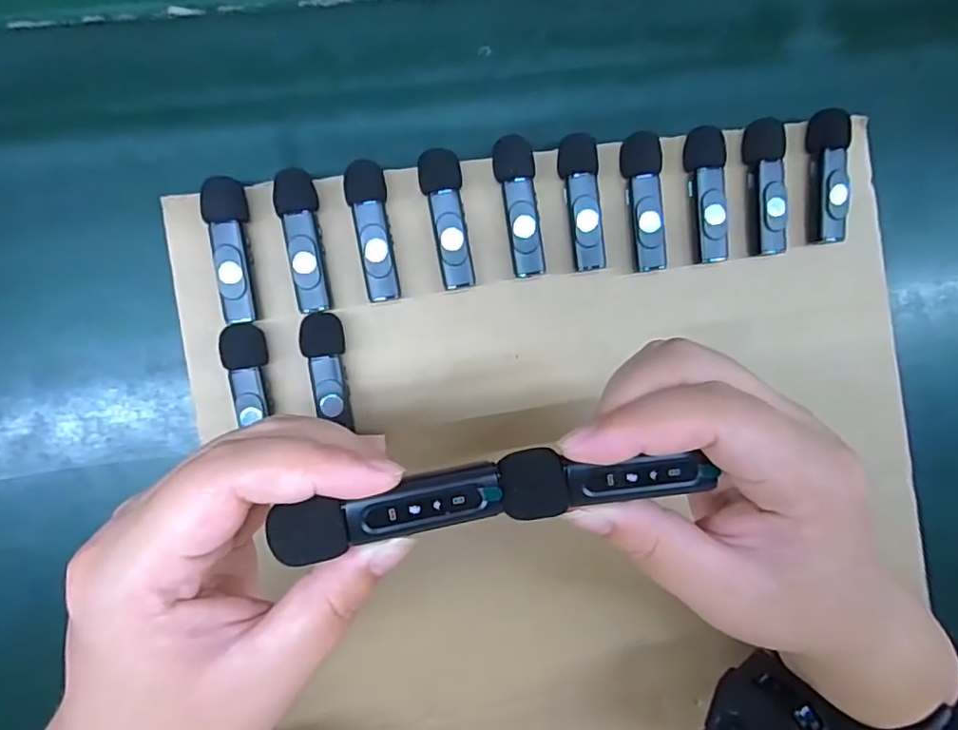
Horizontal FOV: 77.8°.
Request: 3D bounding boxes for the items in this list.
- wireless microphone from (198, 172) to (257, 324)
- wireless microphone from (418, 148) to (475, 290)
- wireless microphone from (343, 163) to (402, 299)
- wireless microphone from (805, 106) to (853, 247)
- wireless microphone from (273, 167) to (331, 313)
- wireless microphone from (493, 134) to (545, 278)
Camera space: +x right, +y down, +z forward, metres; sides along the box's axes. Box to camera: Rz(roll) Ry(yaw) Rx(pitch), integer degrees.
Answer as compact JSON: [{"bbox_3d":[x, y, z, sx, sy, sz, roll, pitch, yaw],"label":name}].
[{"bbox_3d":[-0.112,-0.051,0.270,0.018,0.017,0.064,-6,90,-6],"label":"wireless microphone"},{"bbox_3d":[-0.015,-0.068,0.279,0.019,0.015,0.063,-7,90,-6],"label":"wireless microphone"},{"bbox_3d":[-0.049,-0.061,0.276,0.018,0.015,0.063,-8,90,-6],"label":"wireless microphone"},{"bbox_3d":[0.174,-0.094,0.297,0.016,0.016,0.063,-2,90,-6],"label":"wireless microphone"},{"bbox_3d":[-0.079,-0.056,0.273,0.017,0.016,0.063,-11,91,-6],"label":"wireless microphone"},{"bbox_3d":[0.019,-0.075,0.283,0.019,0.015,0.064,-6,90,-6],"label":"wireless microphone"}]

